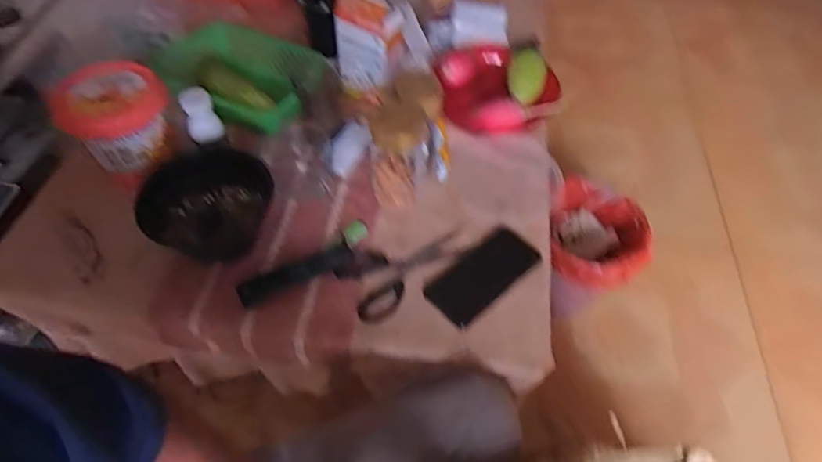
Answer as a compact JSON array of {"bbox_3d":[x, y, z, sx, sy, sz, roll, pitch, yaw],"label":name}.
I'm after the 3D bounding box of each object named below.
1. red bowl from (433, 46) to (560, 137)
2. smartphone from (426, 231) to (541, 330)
[{"bbox_3d":[0.146,-0.252,0.865,0.188,0.050,0.206,1,54,-2],"label":"red bowl"},{"bbox_3d":[0.098,0.060,0.683,0.160,0.013,0.075,-35,63,-24],"label":"smartphone"}]

